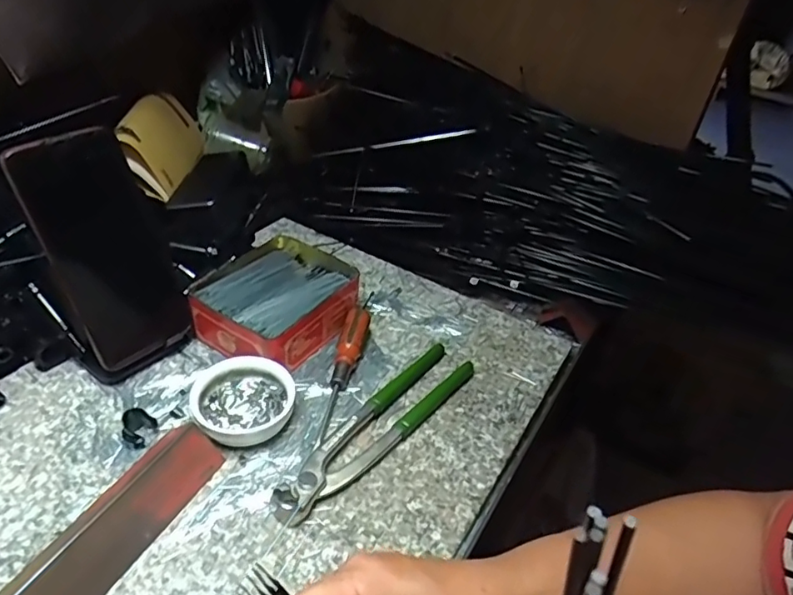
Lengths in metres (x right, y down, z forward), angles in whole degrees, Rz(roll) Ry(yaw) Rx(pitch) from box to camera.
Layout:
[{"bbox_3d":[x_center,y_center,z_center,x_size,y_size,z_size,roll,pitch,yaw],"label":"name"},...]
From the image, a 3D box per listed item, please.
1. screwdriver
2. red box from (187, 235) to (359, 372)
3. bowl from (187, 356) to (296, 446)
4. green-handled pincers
[{"bbox_3d":[-0.043,0.058,0.454,0.021,0.027,0.127,9,38,4],"label":"screwdriver"},{"bbox_3d":[-0.104,0.004,0.499,0.110,0.044,0.129,26,42,24],"label":"red box"},{"bbox_3d":[-0.112,0.076,0.419,0.070,0.027,0.061,3,38,-4],"label":"bowl"},{"bbox_3d":[-0.011,0.092,0.425,0.044,0.016,0.200,29,43,26],"label":"green-handled pincers"}]

